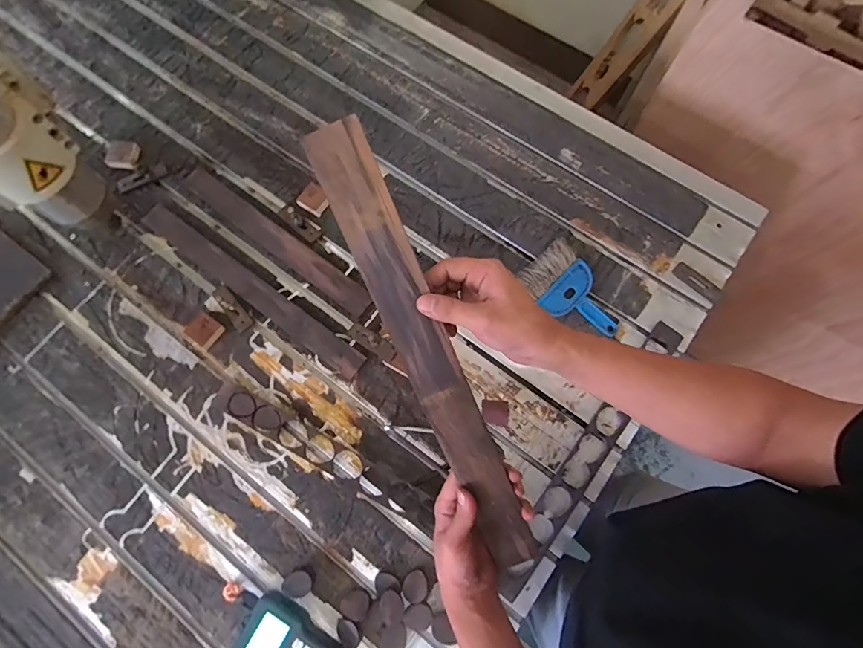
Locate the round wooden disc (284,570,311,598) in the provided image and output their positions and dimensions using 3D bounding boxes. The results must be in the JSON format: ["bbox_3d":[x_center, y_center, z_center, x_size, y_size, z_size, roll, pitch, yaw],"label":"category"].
[{"bbox_3d":[-0.199,0.389,0.641,0.038,0.007,0.041,0,89,7],"label":"round wooden disc"}]

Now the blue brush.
[{"bbox_3d":[0.255,-0.056,0.764,0.110,0.024,0.186,-40,77,-9],"label":"blue brush"}]

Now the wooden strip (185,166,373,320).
[{"bbox_3d":[-0.291,-0.159,0.808,0.434,0.021,0.052,37,78,10],"label":"wooden strip"}]

